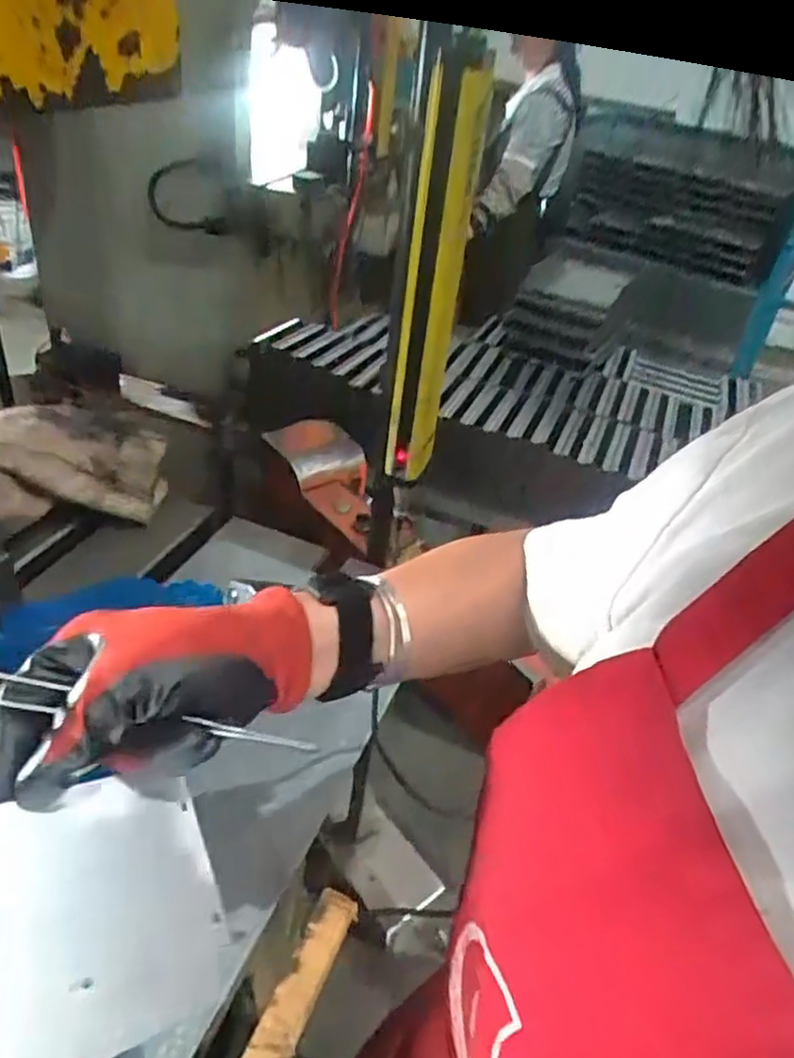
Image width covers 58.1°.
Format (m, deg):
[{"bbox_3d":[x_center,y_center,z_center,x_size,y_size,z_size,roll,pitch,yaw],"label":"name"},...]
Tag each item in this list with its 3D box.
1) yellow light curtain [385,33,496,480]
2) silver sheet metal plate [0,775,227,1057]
[{"bbox_3d":[0.029,-0.198,0.612,0.046,0.362,0.053,8,37,1],"label":"yellow light curtain"},{"bbox_3d":[-0.136,0.150,0.267,0.130,0.004,0.098,-4,57,-38],"label":"silver sheet metal plate"}]

